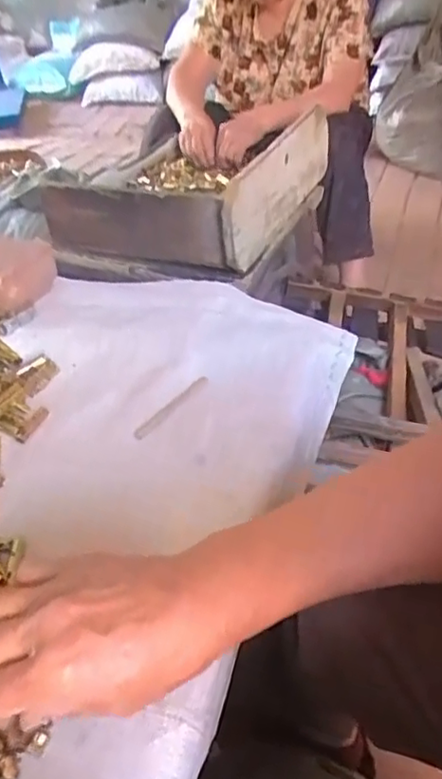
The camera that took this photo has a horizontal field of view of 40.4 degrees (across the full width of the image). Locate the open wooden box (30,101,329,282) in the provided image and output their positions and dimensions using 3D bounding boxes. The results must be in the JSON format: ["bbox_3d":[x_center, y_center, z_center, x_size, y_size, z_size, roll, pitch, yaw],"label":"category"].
[{"bbox_3d":[-0.040,-0.399,1.157,0.376,0.174,0.504,14,44,19],"label":"open wooden box"}]

